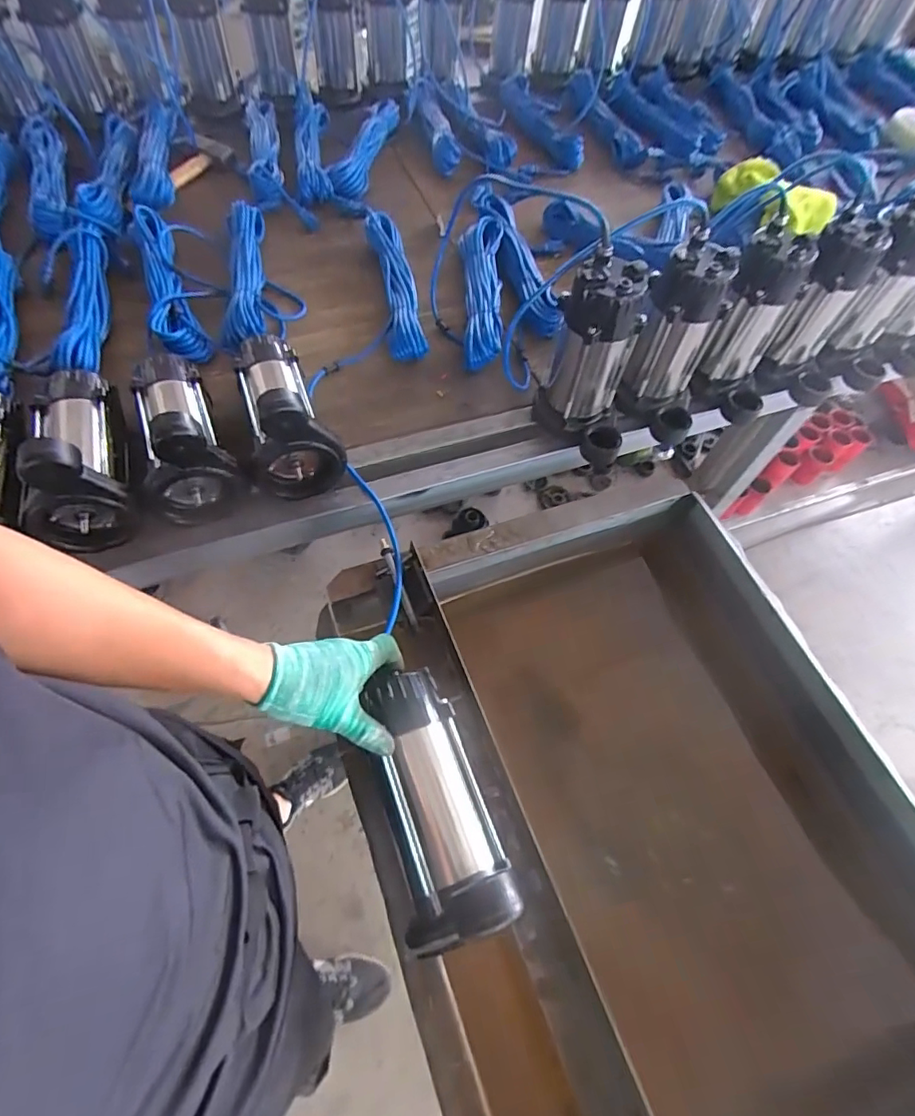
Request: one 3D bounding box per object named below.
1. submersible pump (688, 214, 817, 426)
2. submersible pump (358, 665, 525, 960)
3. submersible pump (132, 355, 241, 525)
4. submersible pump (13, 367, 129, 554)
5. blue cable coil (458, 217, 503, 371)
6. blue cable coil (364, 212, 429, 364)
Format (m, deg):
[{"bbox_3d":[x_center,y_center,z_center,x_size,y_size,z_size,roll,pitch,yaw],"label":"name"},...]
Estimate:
[{"bbox_3d":[0.438,-0.333,0.799,0.141,0.227,0.101,32,63,12],"label":"submersible pump"},{"bbox_3d":[-0.023,0.212,0.490,0.081,0.086,0.229,-14,48,-9],"label":"submersible pump"},{"bbox_3d":[-0.366,-0.175,0.701,0.107,0.161,0.218,-21,65,-16],"label":"submersible pump"},{"bbox_3d":[-0.482,-0.148,0.677,0.098,0.162,0.230,-19,64,-15],"label":"submersible pump"},{"bbox_3d":[0.043,-0.469,0.954,0.077,0.064,0.334,1,61,-4],"label":"blue cable coil"},{"bbox_3d":[-0.108,-0.473,0.945,0.066,0.056,0.345,-8,62,-9],"label":"blue cable coil"}]

